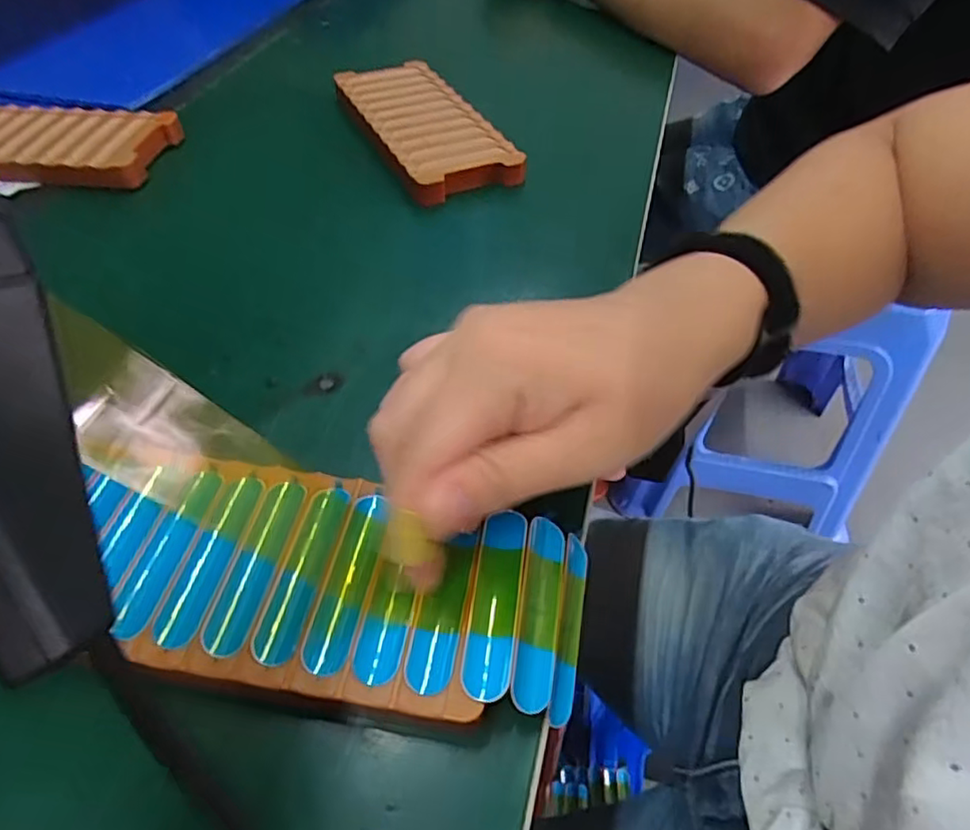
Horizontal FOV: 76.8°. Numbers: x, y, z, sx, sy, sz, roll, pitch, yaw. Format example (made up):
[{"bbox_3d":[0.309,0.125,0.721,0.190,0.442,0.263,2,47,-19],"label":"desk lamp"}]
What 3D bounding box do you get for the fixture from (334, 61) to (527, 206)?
[{"bbox_3d":[-0.044,-0.198,0.417,0.073,0.015,0.168,-21,52,-16],"label":"fixture"}]

